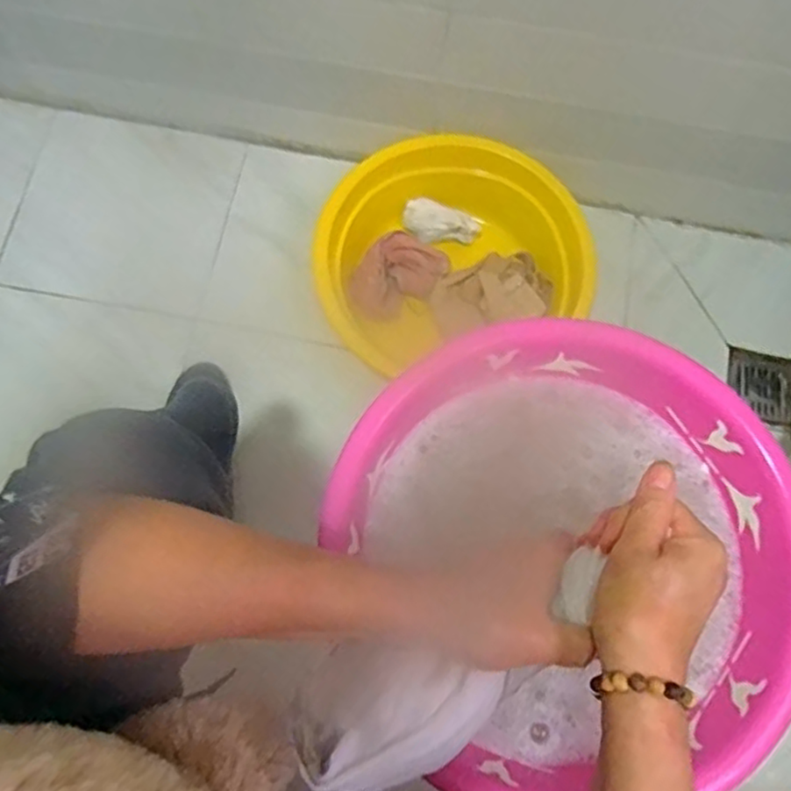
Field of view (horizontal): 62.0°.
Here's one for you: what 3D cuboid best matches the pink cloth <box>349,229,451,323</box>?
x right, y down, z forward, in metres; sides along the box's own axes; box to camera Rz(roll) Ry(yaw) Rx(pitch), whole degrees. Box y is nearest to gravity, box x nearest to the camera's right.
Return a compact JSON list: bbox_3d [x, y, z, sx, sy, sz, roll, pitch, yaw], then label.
[{"bbox_3d":[0.001,-0.175,0.965,0.104,0.054,0.138,40,76,9],"label":"pink cloth"}]

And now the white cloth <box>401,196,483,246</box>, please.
[{"bbox_3d":[0.070,-0.262,0.998,0.115,0.044,0.074,24,74,5],"label":"white cloth"}]

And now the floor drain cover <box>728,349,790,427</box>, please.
[{"bbox_3d":[0.561,-0.012,1.007,0.110,0.013,0.106,11,73,1],"label":"floor drain cover"}]

